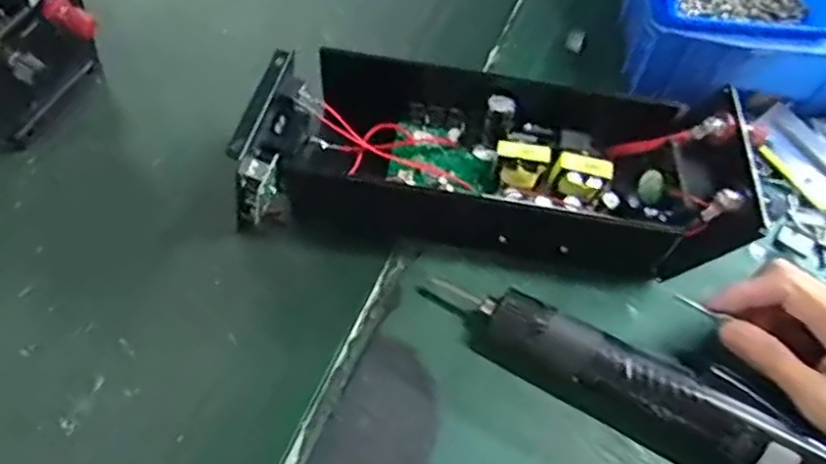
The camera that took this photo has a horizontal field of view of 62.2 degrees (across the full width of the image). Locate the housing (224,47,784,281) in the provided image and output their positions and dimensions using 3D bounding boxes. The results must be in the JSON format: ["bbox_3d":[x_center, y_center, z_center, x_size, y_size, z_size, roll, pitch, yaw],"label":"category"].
[{"bbox_3d":[0.050,-0.047,0.447,0.308,0.095,0.112,10,61,3],"label":"housing"}]

